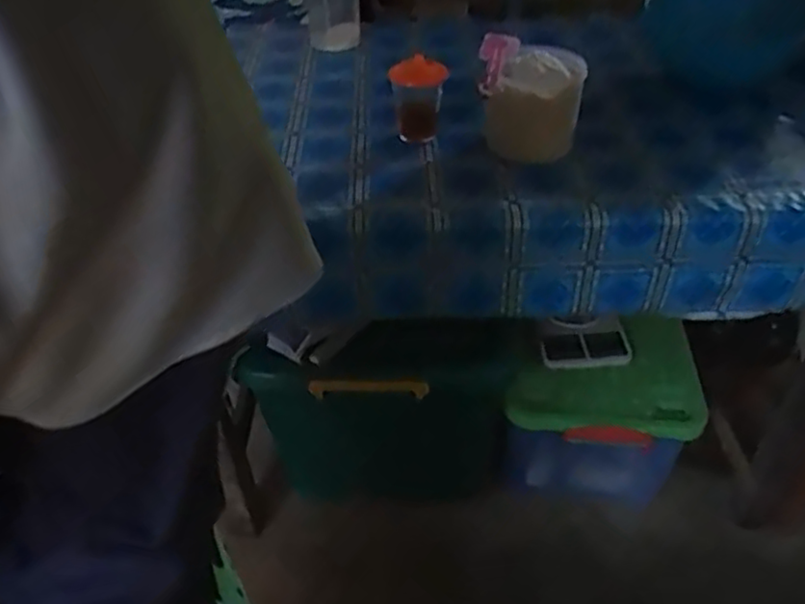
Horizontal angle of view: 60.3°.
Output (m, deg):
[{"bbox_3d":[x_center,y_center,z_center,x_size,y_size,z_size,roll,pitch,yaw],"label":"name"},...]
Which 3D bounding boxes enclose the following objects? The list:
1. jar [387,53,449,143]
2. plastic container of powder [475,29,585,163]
[{"bbox_3d":[0.021,-0.282,0.963,0.073,0.102,0.069,-1,41,1],"label":"jar"},{"bbox_3d":[0.171,-0.266,0.938,0.132,0.132,0.130,5,42,7],"label":"plastic container of powder"}]

